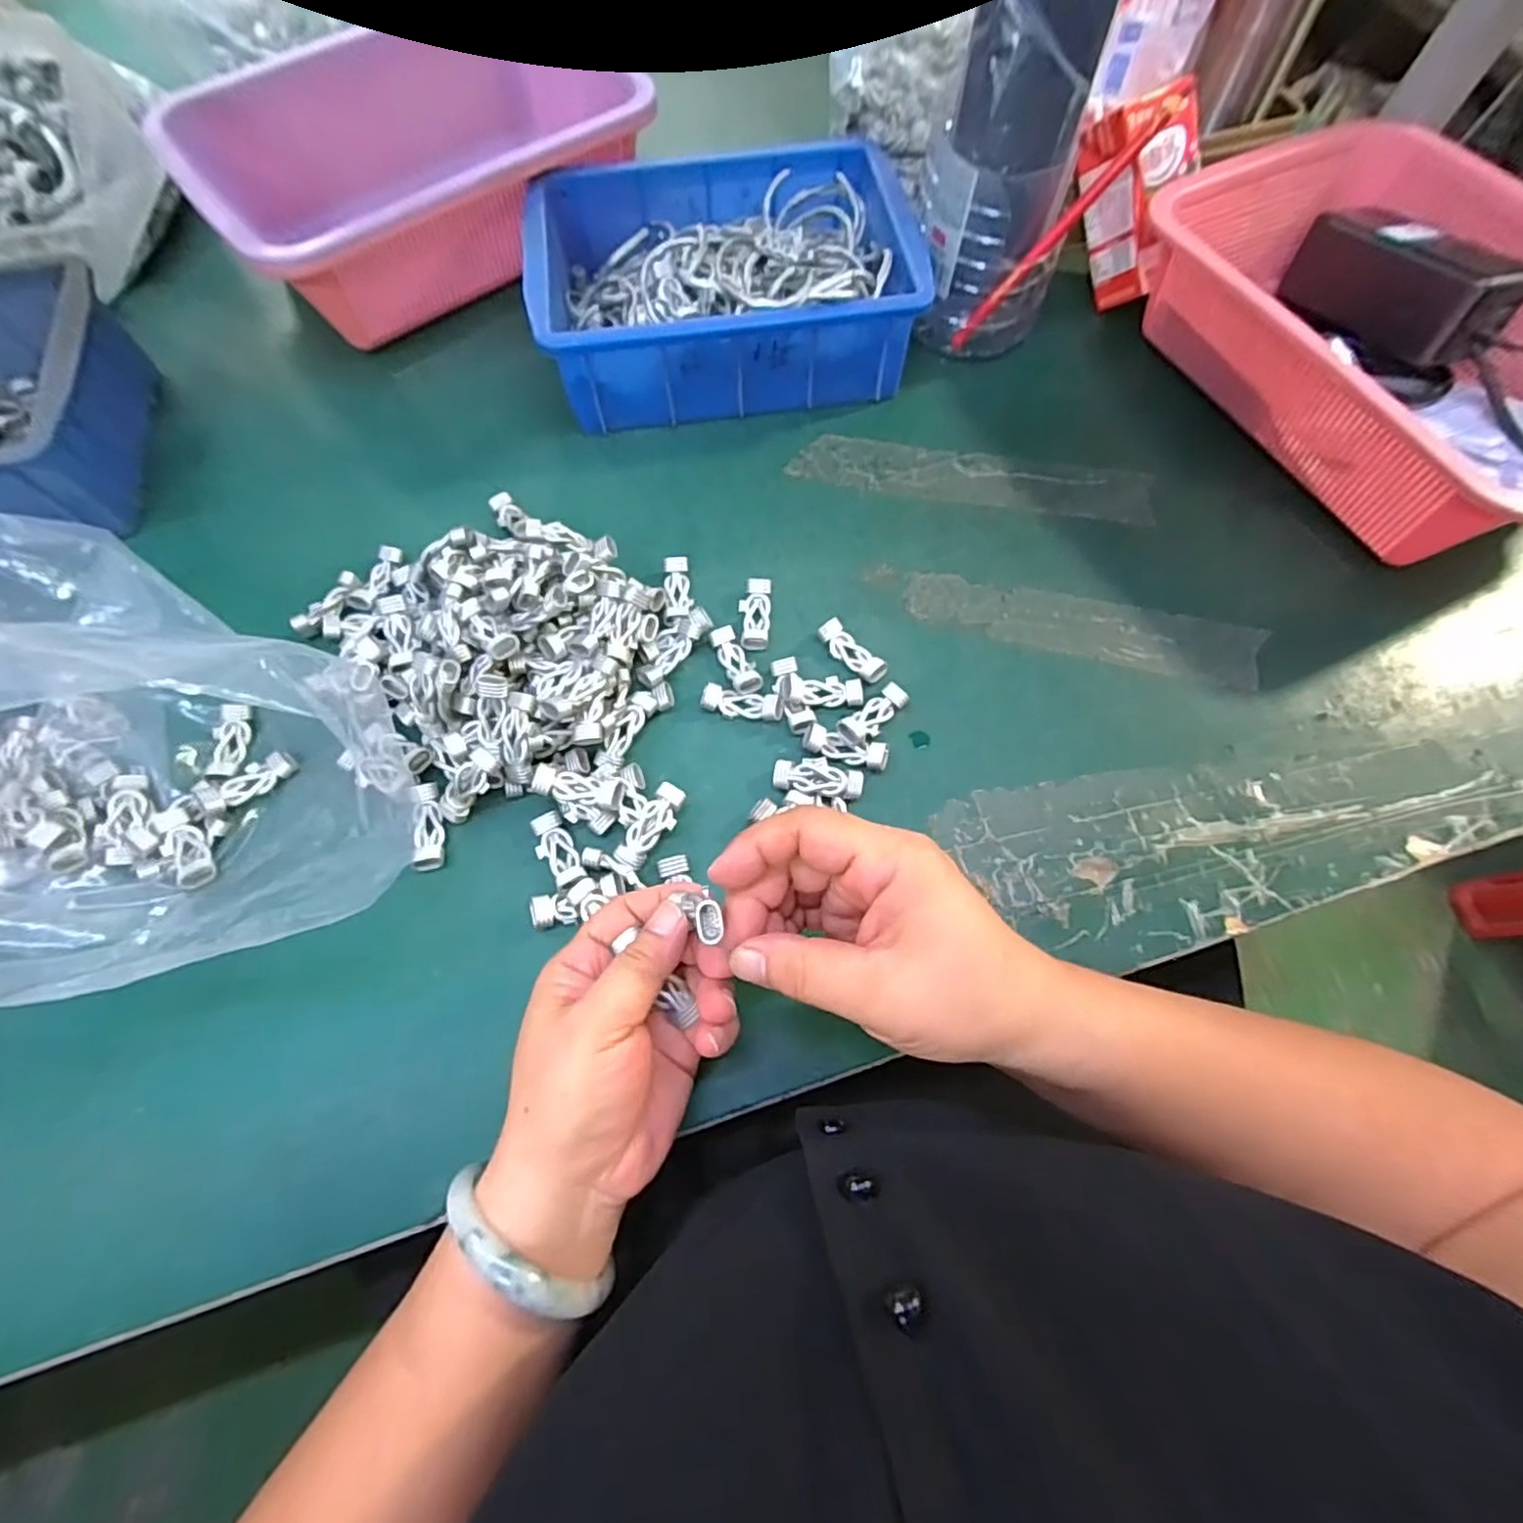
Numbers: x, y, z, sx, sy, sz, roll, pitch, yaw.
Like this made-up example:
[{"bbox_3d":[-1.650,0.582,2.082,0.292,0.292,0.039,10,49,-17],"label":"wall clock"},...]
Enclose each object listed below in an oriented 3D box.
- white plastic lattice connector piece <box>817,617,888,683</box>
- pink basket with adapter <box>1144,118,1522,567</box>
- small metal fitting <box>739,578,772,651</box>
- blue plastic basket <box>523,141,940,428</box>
[{"bbox_3d":[0.052,-0.062,0.379,0.017,0.009,0.044,-41,74,-16],"label":"white plastic lattice connector piece"},{"bbox_3d":[0.399,-0.261,0.418,0.217,0.088,0.302,-21,69,-9],"label":"pink basket with adapter"},{"bbox_3d":[-0.003,-0.086,0.387,0.019,0.007,0.044,-1,67,-1],"label":"small metal fitting"},{"bbox_3d":[-0.026,-0.328,0.453,0.243,0.065,0.172,-7,68,-4],"label":"blue plastic basket"}]

